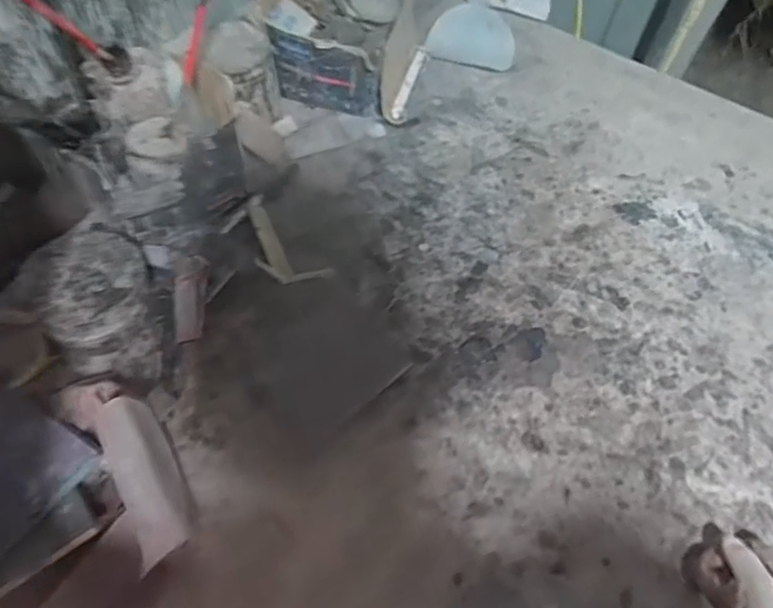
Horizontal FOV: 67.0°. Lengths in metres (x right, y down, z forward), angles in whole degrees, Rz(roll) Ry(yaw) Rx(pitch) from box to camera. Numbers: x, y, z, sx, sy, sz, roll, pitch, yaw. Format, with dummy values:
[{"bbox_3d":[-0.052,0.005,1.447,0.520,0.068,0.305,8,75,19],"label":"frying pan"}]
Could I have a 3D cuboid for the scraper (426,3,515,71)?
[{"bbox_3d":[0.114,-0.354,0.773,0.111,0.028,0.096,9,60,3],"label":"scraper"}]

